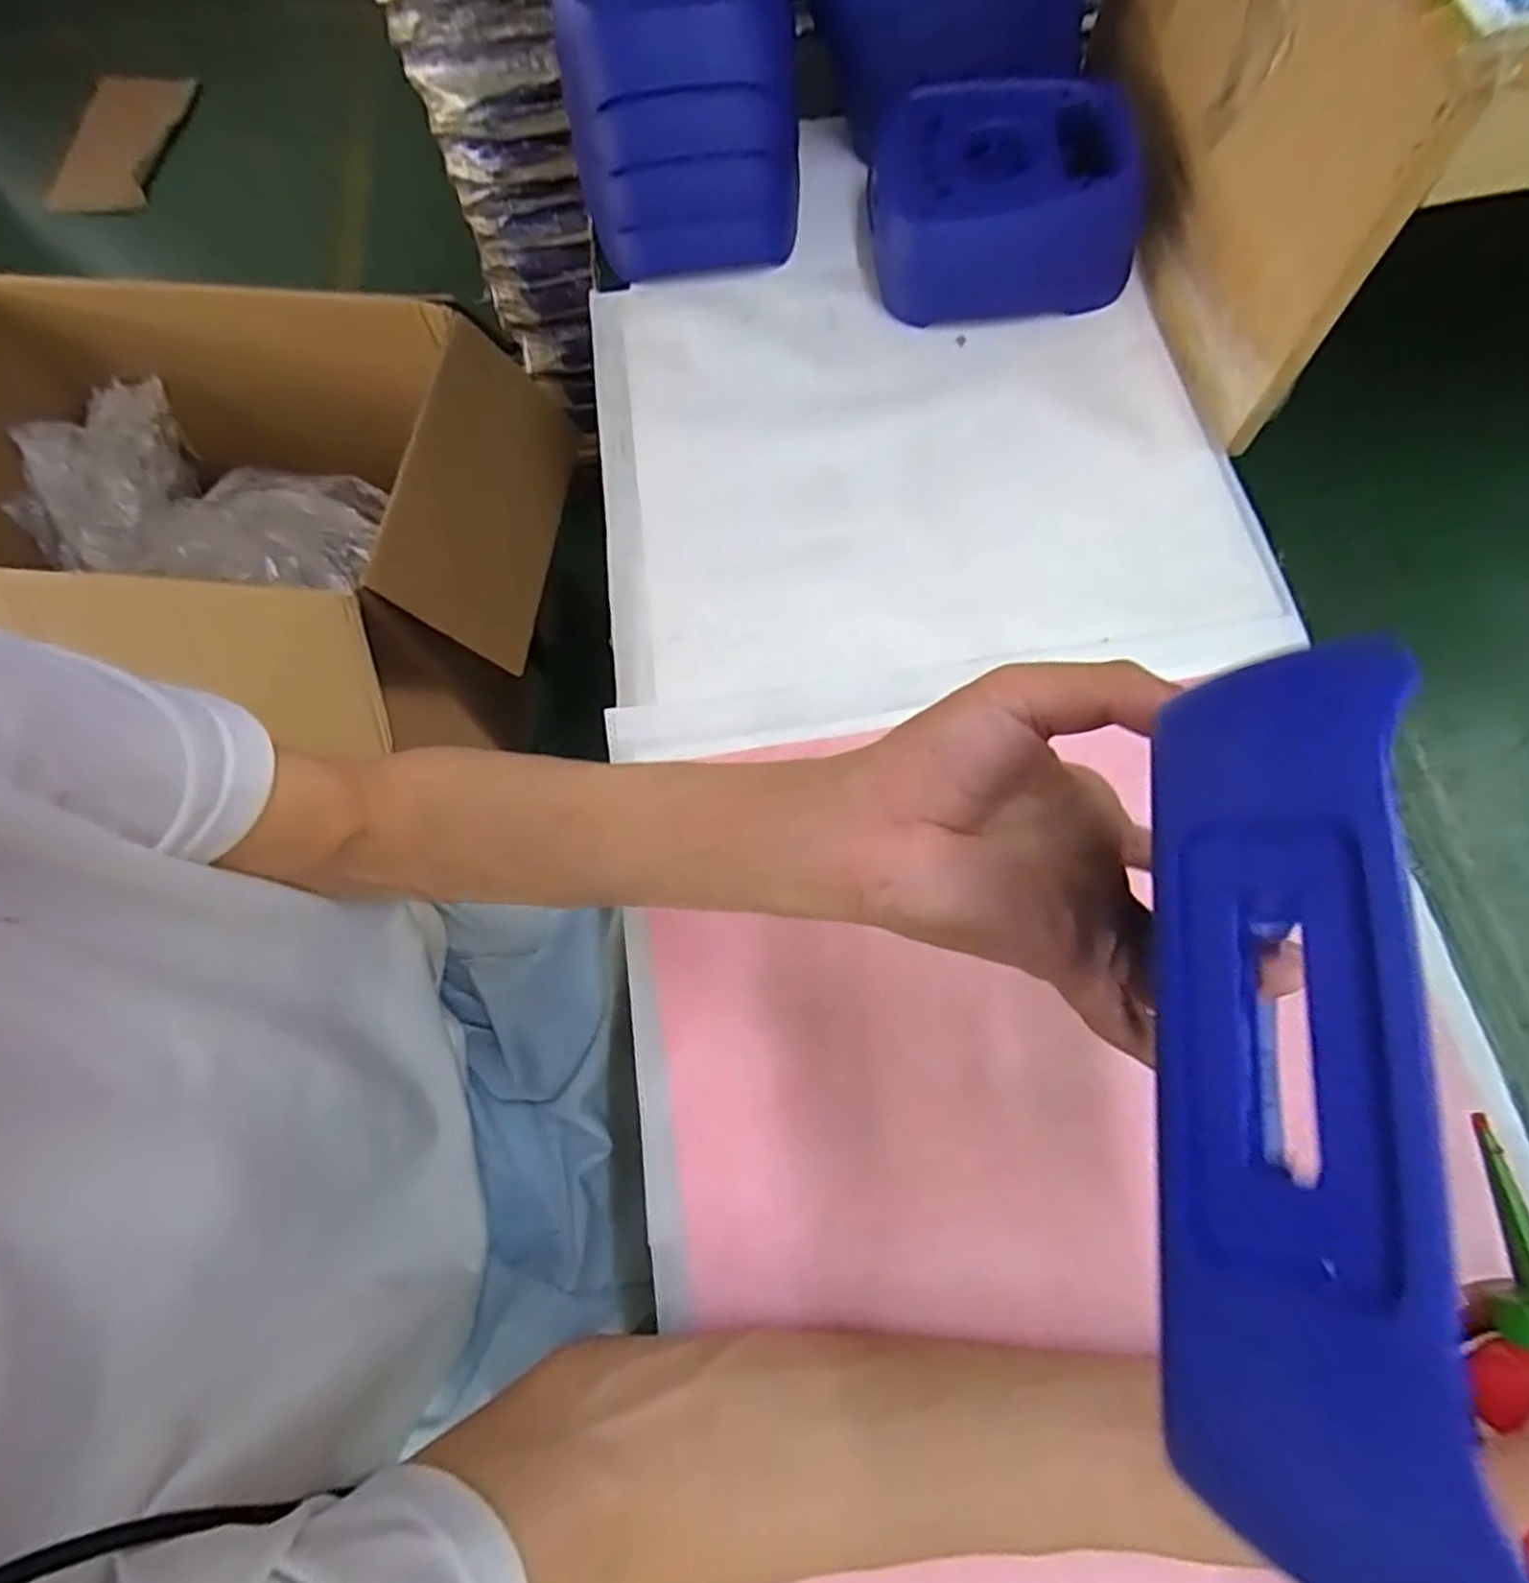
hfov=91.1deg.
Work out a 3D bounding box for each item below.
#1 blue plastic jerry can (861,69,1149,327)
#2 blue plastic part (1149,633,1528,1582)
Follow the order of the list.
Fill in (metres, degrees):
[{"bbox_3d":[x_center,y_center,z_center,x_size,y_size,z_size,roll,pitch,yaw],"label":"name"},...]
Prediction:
[{"bbox_3d":[0.167,-0.414,0.527,0.181,0.076,0.150,0,70,3],"label":"blue plastic jerry can"},{"bbox_3d":[0.089,0.046,0.125,0.038,0.024,0.146,-8,64,44],"label":"blue plastic part"}]

